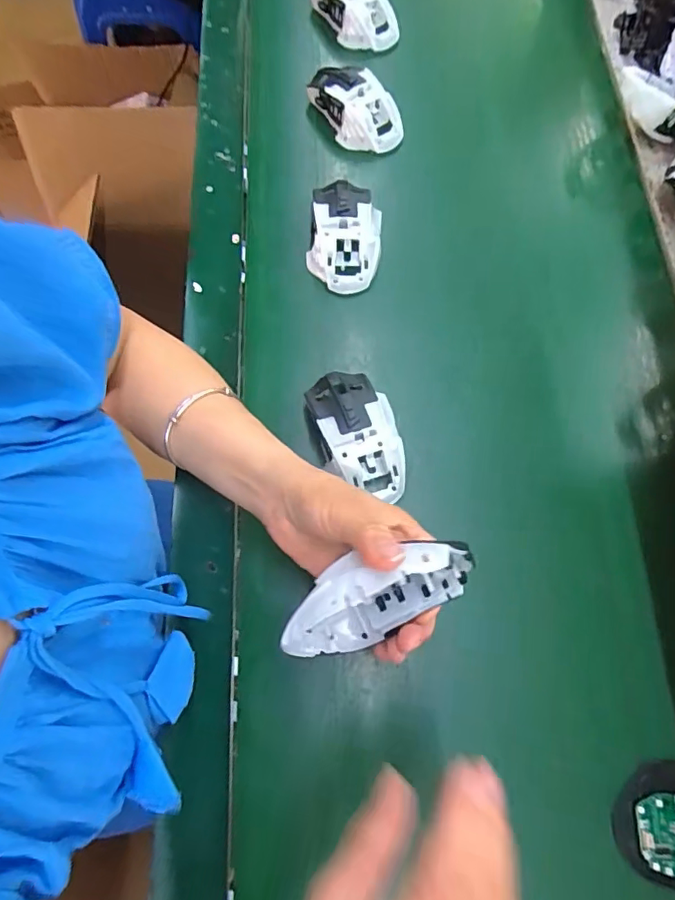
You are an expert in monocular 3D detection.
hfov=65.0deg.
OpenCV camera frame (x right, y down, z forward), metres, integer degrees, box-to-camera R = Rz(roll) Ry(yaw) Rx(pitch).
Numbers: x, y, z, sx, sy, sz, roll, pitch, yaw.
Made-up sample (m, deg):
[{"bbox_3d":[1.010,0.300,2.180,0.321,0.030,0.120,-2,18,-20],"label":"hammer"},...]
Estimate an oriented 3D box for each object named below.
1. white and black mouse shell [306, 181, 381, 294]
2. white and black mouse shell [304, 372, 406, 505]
[{"bbox_3d":[0.007,-0.201,0.482,0.064,0.032,0.110,5,71,2],"label":"white and black mouse shell"},{"bbox_3d":[0.015,-0.015,0.417,0.062,0.027,0.110,-15,72,-5],"label":"white and black mouse shell"}]

